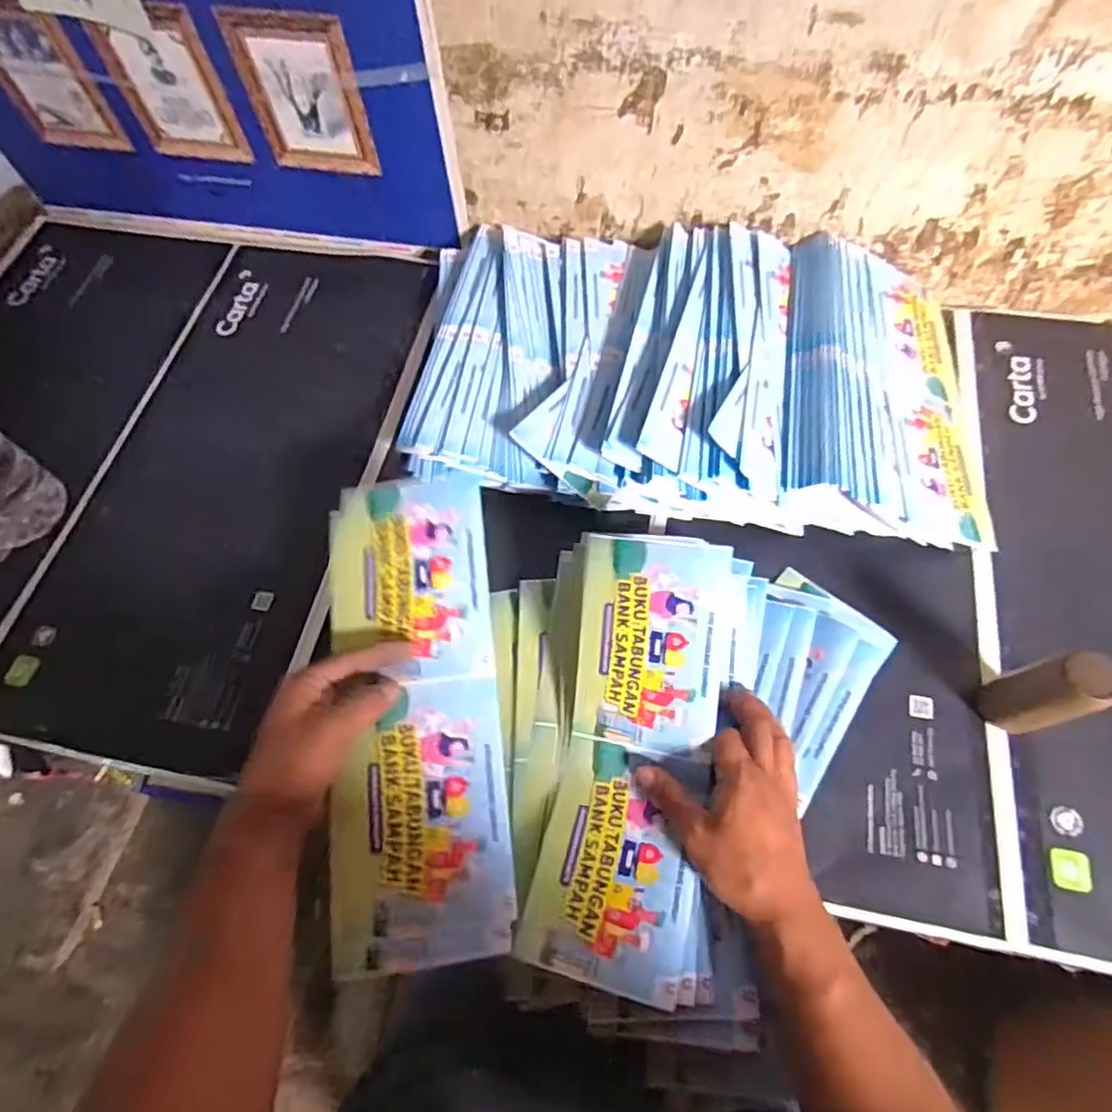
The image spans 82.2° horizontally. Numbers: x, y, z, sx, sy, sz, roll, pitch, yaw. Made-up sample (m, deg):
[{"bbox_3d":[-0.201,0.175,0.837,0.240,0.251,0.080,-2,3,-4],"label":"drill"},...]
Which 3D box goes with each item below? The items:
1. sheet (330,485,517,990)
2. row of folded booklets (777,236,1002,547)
[{"bbox_3d":[-0.097,0.099,0.438,0.112,0.011,0.317,-5,73,-4],"label":"sheet"},{"bbox_3d":[0.309,-0.168,0.609,0.184,0.068,0.311,6,64,6],"label":"row of folded booklets"}]

